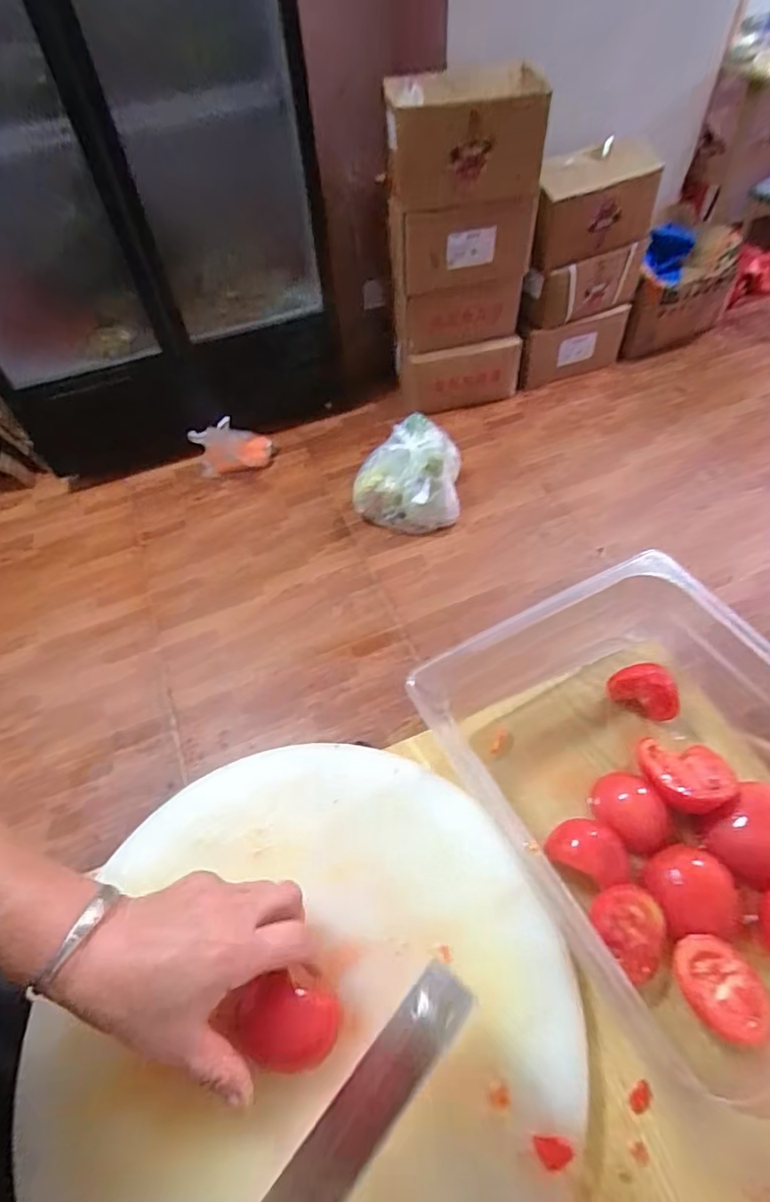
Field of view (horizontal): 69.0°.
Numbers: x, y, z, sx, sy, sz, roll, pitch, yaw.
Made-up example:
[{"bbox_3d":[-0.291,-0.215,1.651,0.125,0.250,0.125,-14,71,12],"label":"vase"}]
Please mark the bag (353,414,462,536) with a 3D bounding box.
[{"bbox_3d":[0.066,-0.371,1.627,0.299,0.168,0.295,3,54,7],"label":"bag"}]

